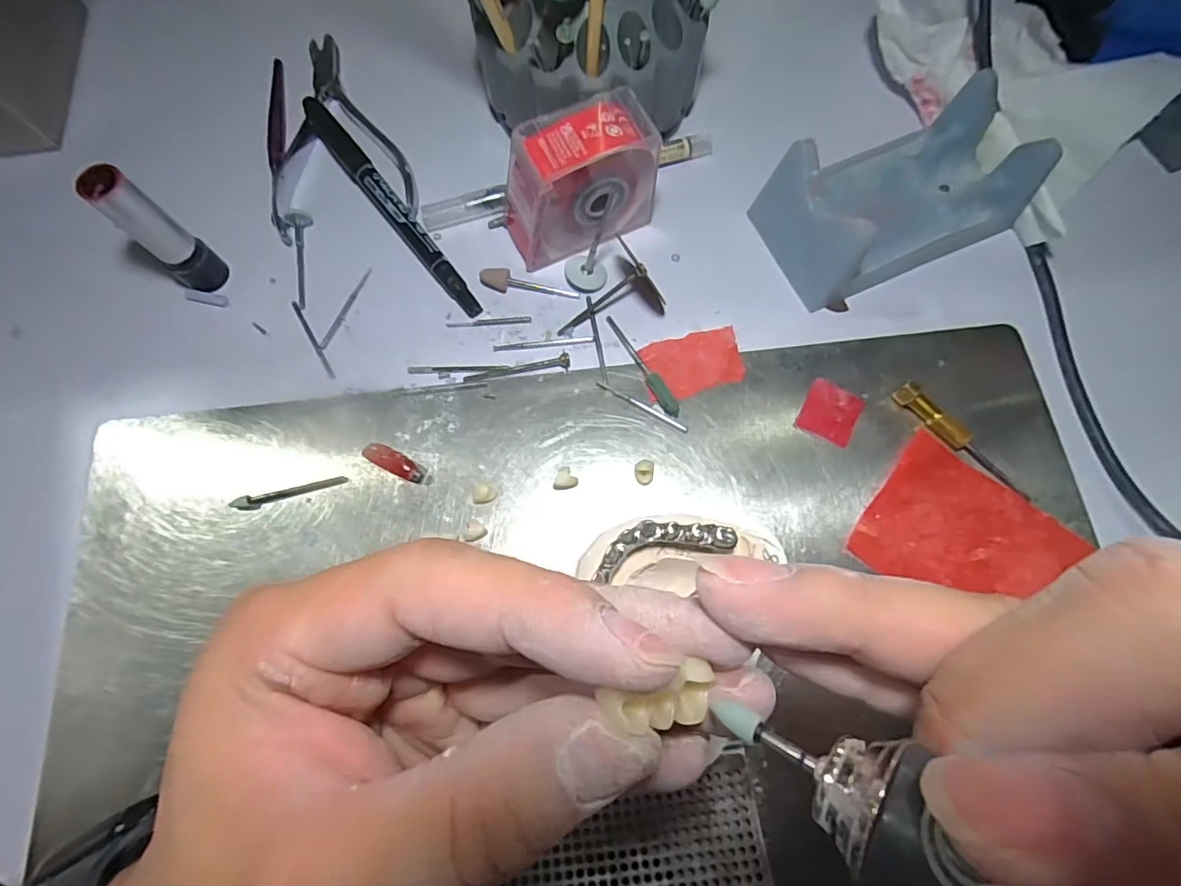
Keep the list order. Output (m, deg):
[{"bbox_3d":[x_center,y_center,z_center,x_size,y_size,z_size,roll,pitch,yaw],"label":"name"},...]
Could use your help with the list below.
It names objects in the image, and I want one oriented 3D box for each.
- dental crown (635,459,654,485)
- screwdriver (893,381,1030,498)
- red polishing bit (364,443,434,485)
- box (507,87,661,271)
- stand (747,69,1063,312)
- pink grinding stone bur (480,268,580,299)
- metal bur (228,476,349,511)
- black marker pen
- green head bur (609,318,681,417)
[{"bbox_3d":[0.022,0.012,0.219,0.008,0.008,0.009,14,74,5],"label":"dental crown"},{"bbox_3d":[0.151,-0.001,0.217,0.063,0.009,0.007,41,78,11],"label":"screwdriver"},{"bbox_3d":[-0.078,0.009,0.220,0.029,0.006,0.008,27,76,9],"label":"red polishing bit"},{"bbox_3d":[-0.005,-0.111,0.231,0.066,0.052,0.030,-28,75,-7],"label":"box"},{"bbox_3d":[0.134,-0.110,0.234,0.104,0.041,0.061,-26,75,-6],"label":"stand"},{"bbox_3d":[-0.028,-0.071,0.244,0.044,0.007,0.009,14,74,5],"label":"pink grinding stone bur"},{"bbox_3d":[-0.123,0.020,0.220,0.047,0.004,0.005,-15,74,-3],"label":"metal bur"},{"bbox_3d":[-0.094,-0.113,0.253,0.011,0.013,0.138,-38,77,-9],"label":"black marker pen"},{"bbox_3d":[0.022,-0.034,0.232,0.007,0.006,0.054,-30,76,-6],"label":"green head bur"}]

